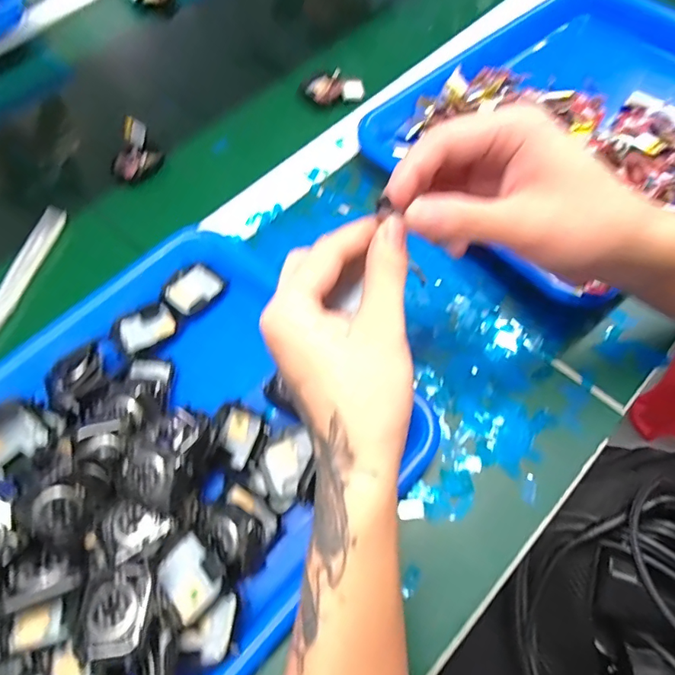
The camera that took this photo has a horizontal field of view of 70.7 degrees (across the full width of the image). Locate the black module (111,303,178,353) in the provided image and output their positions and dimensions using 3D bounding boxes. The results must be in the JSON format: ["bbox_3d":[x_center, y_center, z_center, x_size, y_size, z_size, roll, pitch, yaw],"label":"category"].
[{"bbox_3d":[-0.142,-0.007,0.348,0.043,0.008,0.036,-30,66,-11],"label":"black module"}]

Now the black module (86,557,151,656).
[{"bbox_3d":[-0.113,0.142,0.245,0.034,0.013,0.041,-2,50,-7],"label":"black module"}]

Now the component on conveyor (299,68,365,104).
[{"bbox_3d":[-0.005,-0.252,0.478,0.063,0.019,0.036,2,64,4],"label":"component on conveyor"}]

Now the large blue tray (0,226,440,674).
[{"bbox_3d":[-0.130,0.082,0.281,0.254,0.040,0.326,39,72,20],"label":"large blue tray"}]

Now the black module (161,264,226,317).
[{"bbox_3d":[-0.111,-0.038,0.363,0.035,0.007,0.042,36,71,19],"label":"black module"}]

